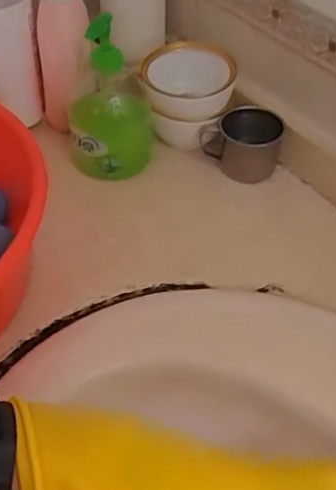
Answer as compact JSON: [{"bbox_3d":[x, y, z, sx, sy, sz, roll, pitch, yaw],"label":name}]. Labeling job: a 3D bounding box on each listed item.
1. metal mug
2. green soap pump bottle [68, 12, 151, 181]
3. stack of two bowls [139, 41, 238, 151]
[{"bbox_3d":[0.084,-0.106,0.653,0.071,0.054,0.061,-28,55,-24],"label":"metal mug"},{"bbox_3d":[-0.060,-0.148,0.617,0.085,0.155,0.085,-4,49,-6],"label":"green soap pump bottle"},{"bbox_3d":[0.021,-0.159,0.669,0.096,0.082,0.102,5,49,2],"label":"stack of two bowls"}]

